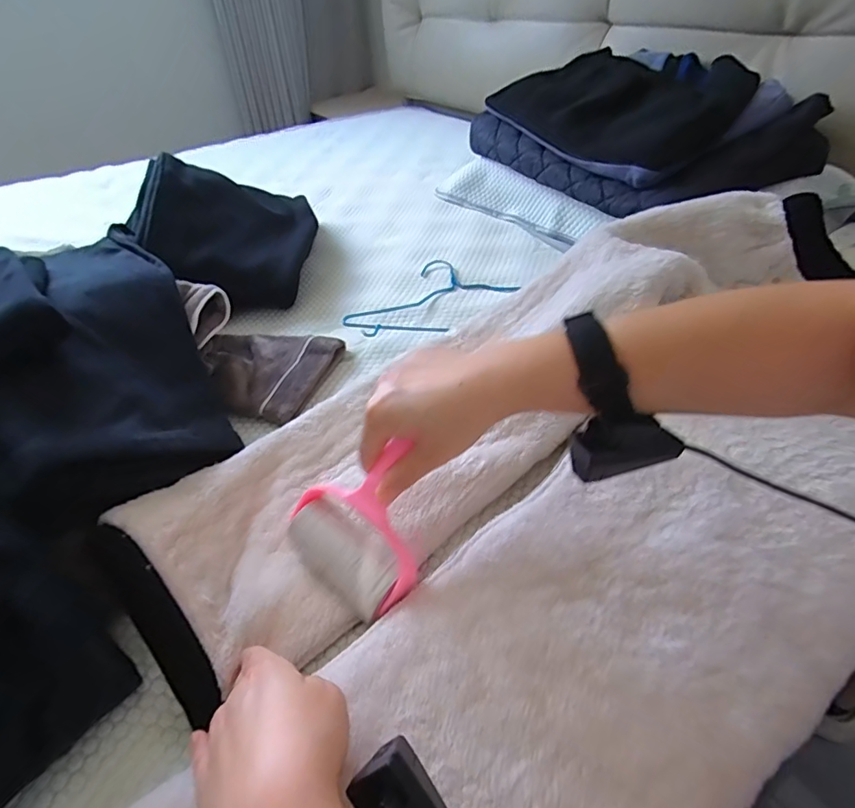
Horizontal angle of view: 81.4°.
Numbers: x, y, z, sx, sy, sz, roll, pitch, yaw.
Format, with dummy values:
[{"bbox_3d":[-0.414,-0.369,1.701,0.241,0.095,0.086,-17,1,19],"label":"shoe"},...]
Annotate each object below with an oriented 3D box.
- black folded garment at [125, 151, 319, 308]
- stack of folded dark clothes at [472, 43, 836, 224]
[{"bbox_3d":[-0.338,-0.306,0.845,0.272,0.044,0.323,13,48,-20],"label":"black folded garment"},{"bbox_3d":[0.354,-0.491,0.867,0.343,0.150,0.529,-19,43,-15],"label":"stack of folded dark clothes"}]

